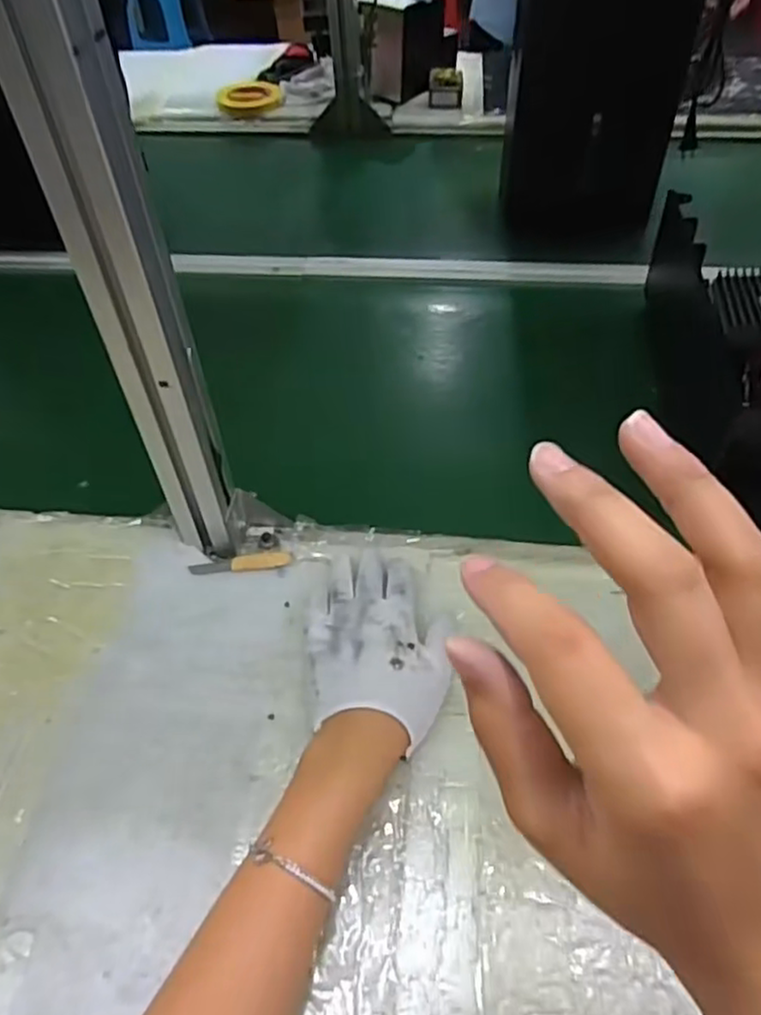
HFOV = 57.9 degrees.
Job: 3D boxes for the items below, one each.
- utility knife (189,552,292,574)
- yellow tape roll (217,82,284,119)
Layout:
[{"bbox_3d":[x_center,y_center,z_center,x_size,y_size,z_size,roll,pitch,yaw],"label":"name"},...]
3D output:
[{"bbox_3d":[-0.113,0.045,0.554,0.081,0.008,0.015,-7,50,-3],"label":"utility knife"},{"bbox_3d":[-0.231,-0.726,1.223,0.113,0.024,0.113,-2,50,2],"label":"yellow tape roll"}]

